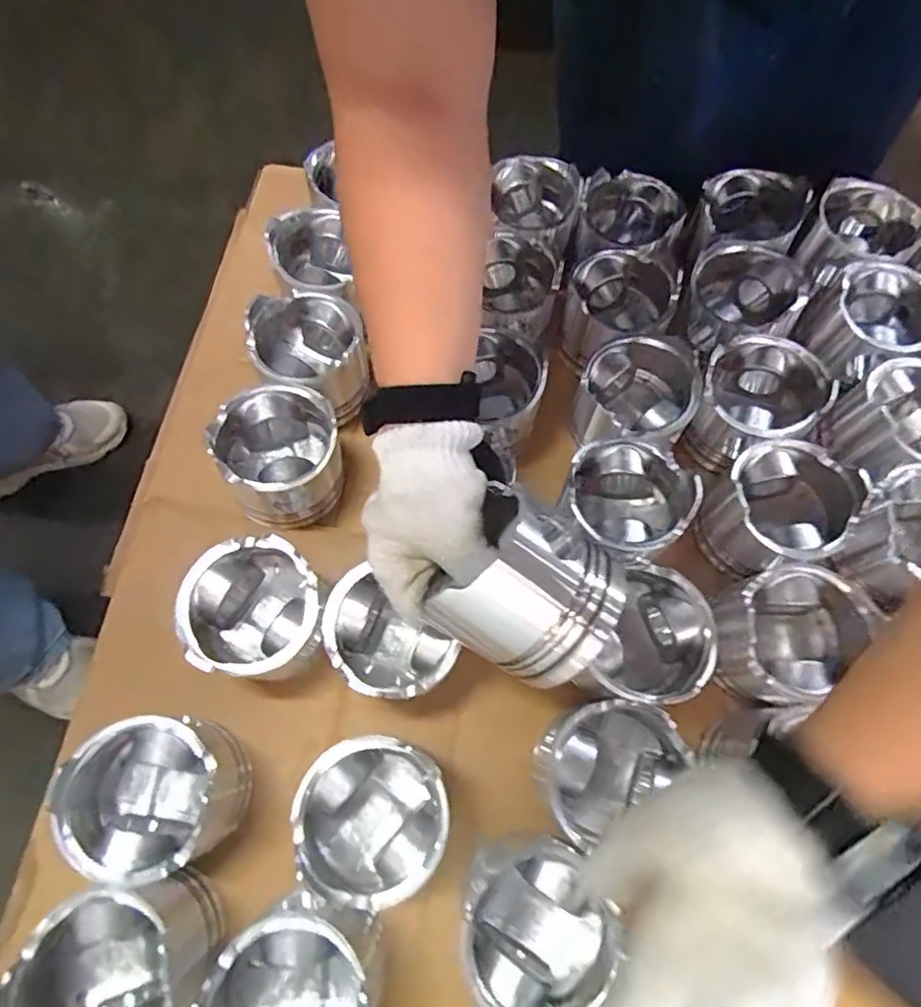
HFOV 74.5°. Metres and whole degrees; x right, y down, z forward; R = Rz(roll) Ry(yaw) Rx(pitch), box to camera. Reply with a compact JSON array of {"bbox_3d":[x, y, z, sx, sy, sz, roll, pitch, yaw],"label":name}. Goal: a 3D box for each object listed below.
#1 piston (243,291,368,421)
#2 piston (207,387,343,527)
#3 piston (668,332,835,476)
[{"bbox_3d":[-0.123,-0.124,0.510,0.098,0.075,0.093,0,68,-1],"label":"piston"},{"bbox_3d":[-0.139,-0.035,0.480,0.089,0.082,0.088,0,68,-1],"label":"piston"},{"bbox_3d":[0.234,-0.076,0.502,0.085,0.109,0.084,0,68,-1],"label":"piston"}]

